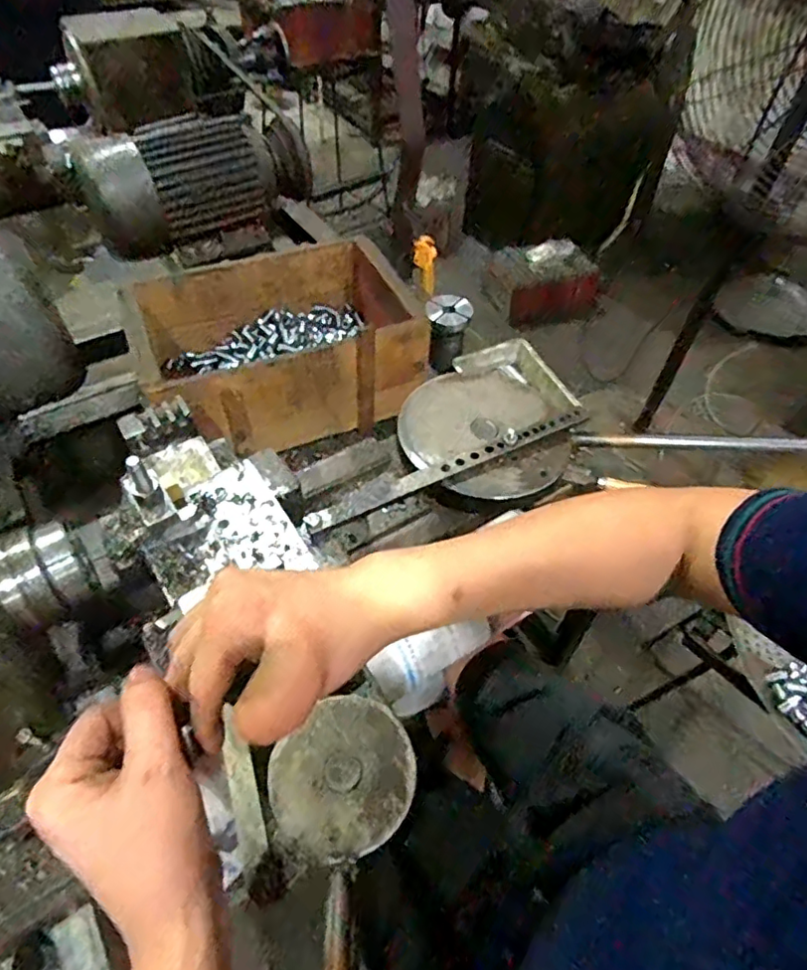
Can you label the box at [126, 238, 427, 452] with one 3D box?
[{"bbox_3d":[-0.165,-0.188,0.812,0.357,0.141,0.280,-16,53,-14],"label":"box"}]

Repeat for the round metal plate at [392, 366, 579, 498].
[{"bbox_3d":[0.095,-0.066,0.645,0.177,0.019,0.187,1,51,-1],"label":"round metal plate"}]

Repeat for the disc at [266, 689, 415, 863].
[{"bbox_3d":[-0.039,0.197,0.397,0.098,0.010,0.088,-34,59,-26],"label":"disc"}]

